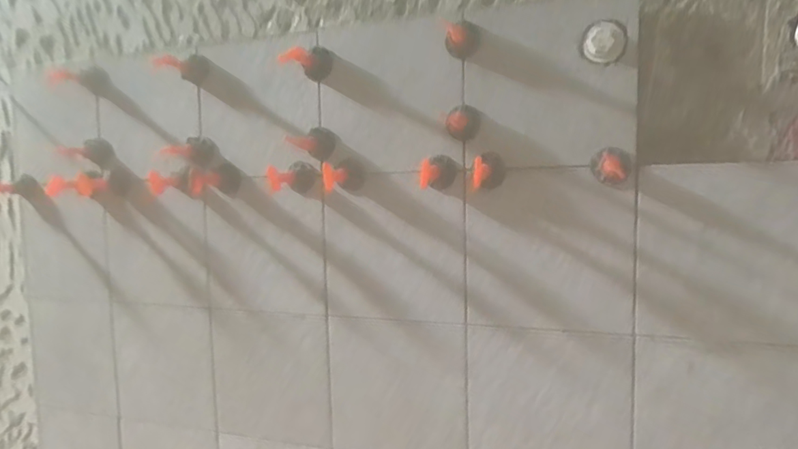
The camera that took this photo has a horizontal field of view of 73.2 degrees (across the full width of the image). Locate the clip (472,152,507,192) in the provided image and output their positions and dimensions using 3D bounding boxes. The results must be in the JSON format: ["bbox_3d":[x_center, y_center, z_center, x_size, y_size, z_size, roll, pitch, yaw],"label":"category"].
[{"bbox_3d":[0.080,-0.047,0.471,0.028,0.033,0.059,-1,5,12],"label":"clip"}]

